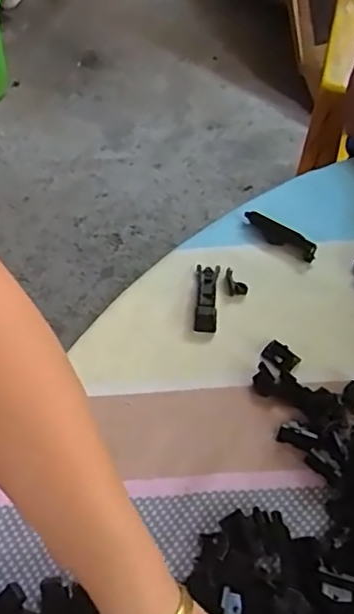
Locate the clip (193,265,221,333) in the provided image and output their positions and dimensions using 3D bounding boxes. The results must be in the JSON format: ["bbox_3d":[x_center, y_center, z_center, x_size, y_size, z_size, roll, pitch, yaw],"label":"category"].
[{"bbox_3d":[0.025,-0.009,0.516,0.019,0.010,0.067,4,59,3],"label":"clip"}]

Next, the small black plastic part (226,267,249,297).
[{"bbox_3d":[0.048,-0.021,0.524,0.014,0.006,0.028,-33,63,-17],"label":"small black plastic part"}]

